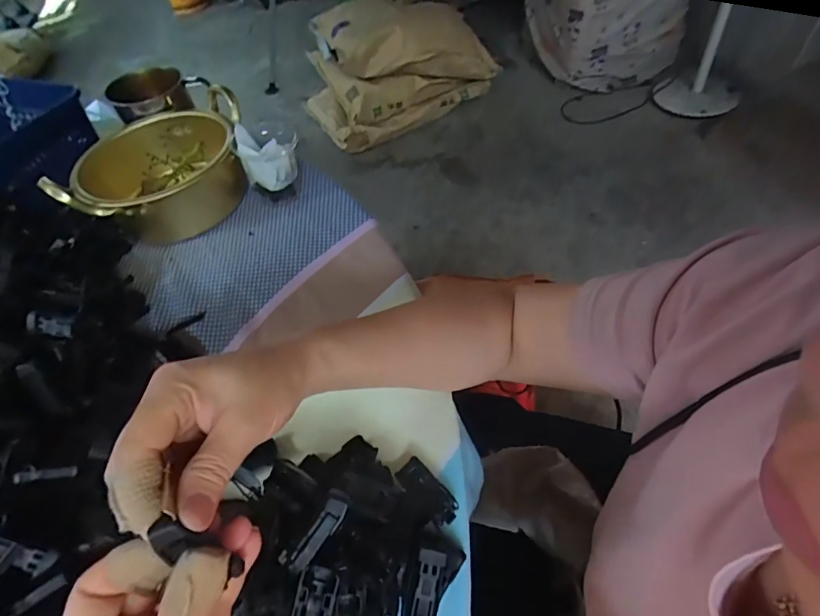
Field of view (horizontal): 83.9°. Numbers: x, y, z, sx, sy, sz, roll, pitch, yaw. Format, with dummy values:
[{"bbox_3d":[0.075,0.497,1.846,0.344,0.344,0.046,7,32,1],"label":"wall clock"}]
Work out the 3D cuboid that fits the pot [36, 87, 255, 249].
[{"bbox_3d":[-0.276,-0.159,0.521,0.188,0.083,0.168,-18,53,-8],"label":"pot"}]

